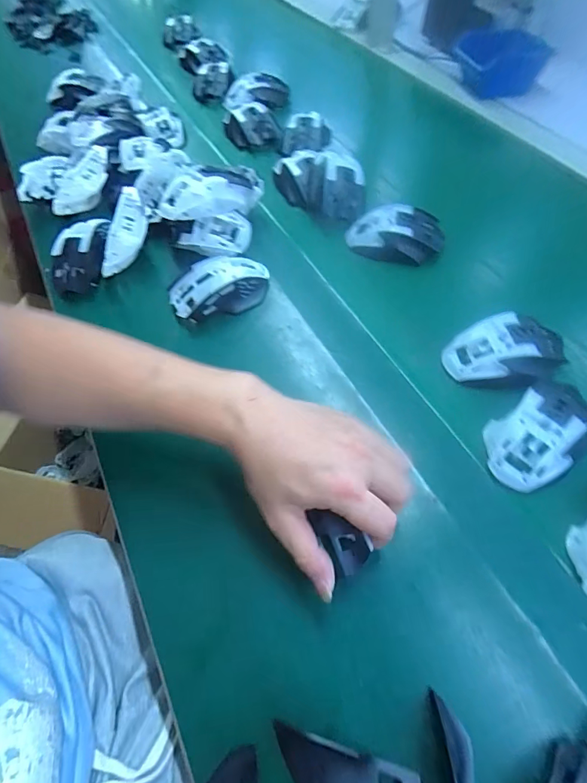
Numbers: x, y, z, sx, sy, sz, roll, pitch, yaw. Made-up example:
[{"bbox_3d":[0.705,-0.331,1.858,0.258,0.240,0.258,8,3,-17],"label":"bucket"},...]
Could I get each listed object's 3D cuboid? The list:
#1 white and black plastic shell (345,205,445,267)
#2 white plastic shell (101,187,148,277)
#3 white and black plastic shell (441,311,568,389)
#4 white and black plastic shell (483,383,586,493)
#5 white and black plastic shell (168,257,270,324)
[{"bbox_3d":[0.126,-0.197,0.505,0.113,0.040,0.063,8,59,8],"label":"white and black plastic shell"},{"bbox_3d":[-0.199,-0.190,0.481,0.035,0.042,0.105,14,85,12],"label":"white plastic shell"},{"bbox_3d":[0.210,-0.040,0.398,0.110,0.033,0.069,-13,58,-5],"label":"white and black plastic shell"},{"bbox_3d":[0.218,0.036,0.351,0.106,0.032,0.066,-29,61,-14],"label":"white and black plastic shell"},{"bbox_3d":[-0.085,-0.123,0.461,0.116,0.033,0.070,-15,59,-5],"label":"white and black plastic shell"}]

